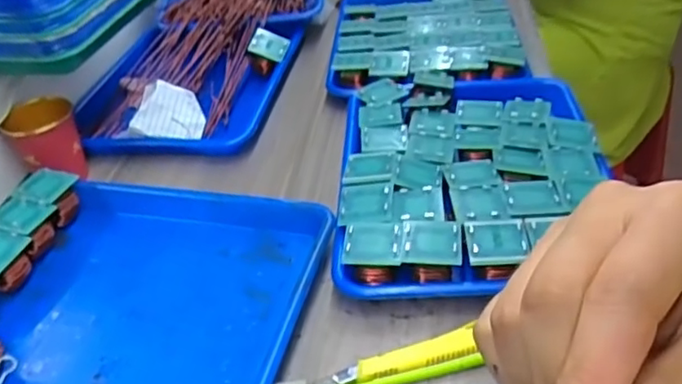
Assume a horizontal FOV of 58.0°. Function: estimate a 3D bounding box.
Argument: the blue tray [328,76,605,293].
[{"bbox_3d":[0.127,-0.030,0.601,0.241,0.050,0.342,0,38,8],"label":"blue tray"}]

